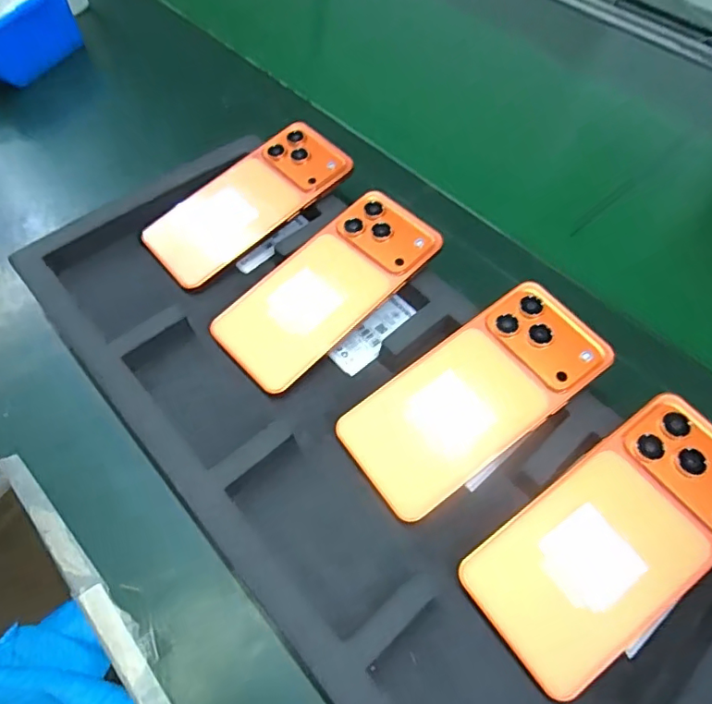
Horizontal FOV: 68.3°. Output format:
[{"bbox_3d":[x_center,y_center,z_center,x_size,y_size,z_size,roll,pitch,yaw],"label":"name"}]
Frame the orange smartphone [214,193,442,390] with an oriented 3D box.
[{"bbox_3d":[-0.020,-0.049,0.367,0.164,0.007,0.078,-43,66,-14],"label":"orange smartphone"}]

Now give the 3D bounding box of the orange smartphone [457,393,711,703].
[{"bbox_3d":[0.138,0.095,0.275,0.161,0.007,0.076,-36,63,-10],"label":"orange smartphone"}]

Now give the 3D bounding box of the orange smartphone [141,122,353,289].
[{"bbox_3d":[-0.085,-0.119,0.414,0.163,0.007,0.075,-40,69,-9],"label":"orange smartphone"}]

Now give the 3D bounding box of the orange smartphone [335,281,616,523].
[{"bbox_3d":[0.072,0.025,0.320,0.163,0.006,0.076,-36,62,-7],"label":"orange smartphone"}]

